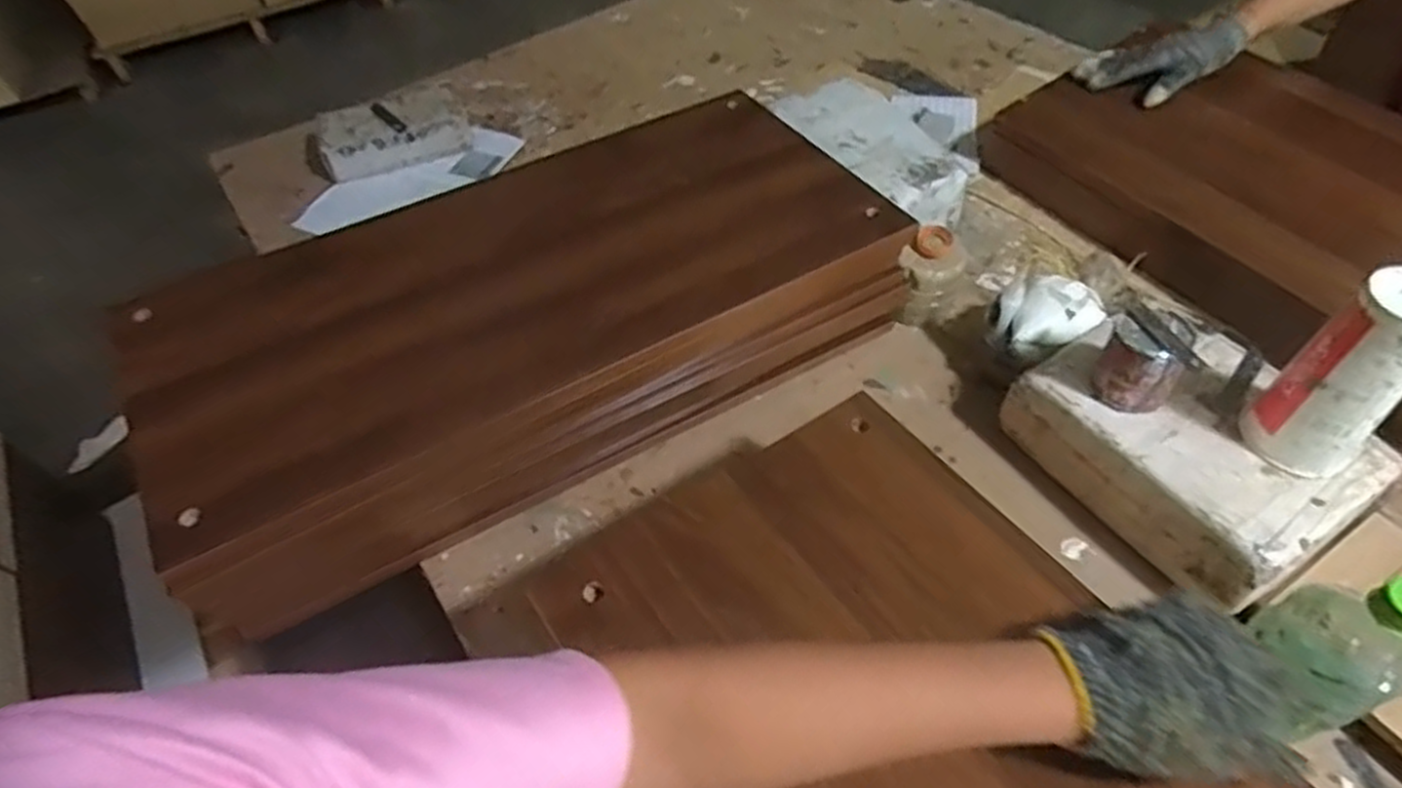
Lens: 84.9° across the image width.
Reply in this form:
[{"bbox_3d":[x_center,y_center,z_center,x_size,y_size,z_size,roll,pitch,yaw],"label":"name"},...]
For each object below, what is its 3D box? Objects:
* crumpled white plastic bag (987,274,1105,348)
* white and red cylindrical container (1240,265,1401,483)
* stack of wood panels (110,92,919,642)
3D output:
[{"bbox_3d":[0.365,-0.084,0.802,0.102,0.041,0.089,-3,52,2],"label":"crumpled white plastic bag"},{"bbox_3d":[0.514,-0.013,0.607,0.075,0.163,0.077,-2,52,2],"label":"white and red cylindrical container"},{"bbox_3d":[-0.168,-0.077,0.792,0.680,0.163,0.326,-28,55,-17],"label":"stack of wood panels"}]

